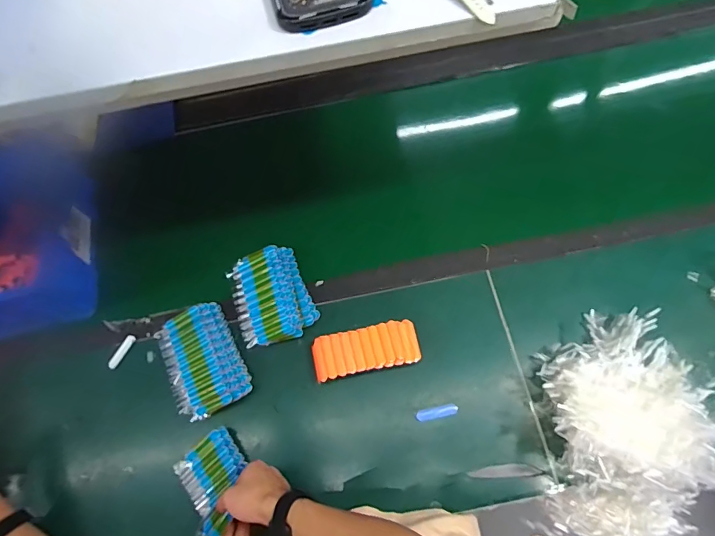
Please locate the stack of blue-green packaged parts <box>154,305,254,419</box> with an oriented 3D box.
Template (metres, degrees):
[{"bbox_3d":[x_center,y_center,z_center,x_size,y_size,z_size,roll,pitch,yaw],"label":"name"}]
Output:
[{"bbox_3d":[-0.250,0.145,0.697,0.110,0.038,0.166,-28,67,-8],"label":"stack of blue-green packaged parts"}]

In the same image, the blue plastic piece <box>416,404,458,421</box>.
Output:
[{"bbox_3d":[0.121,0.219,0.661,0.062,0.007,0.015,-14,65,-2],"label":"blue plastic piece"}]

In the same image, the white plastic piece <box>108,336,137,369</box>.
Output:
[{"bbox_3d":[-0.399,0.143,0.740,0.013,0.011,0.062,29,72,13],"label":"white plastic piece"}]

